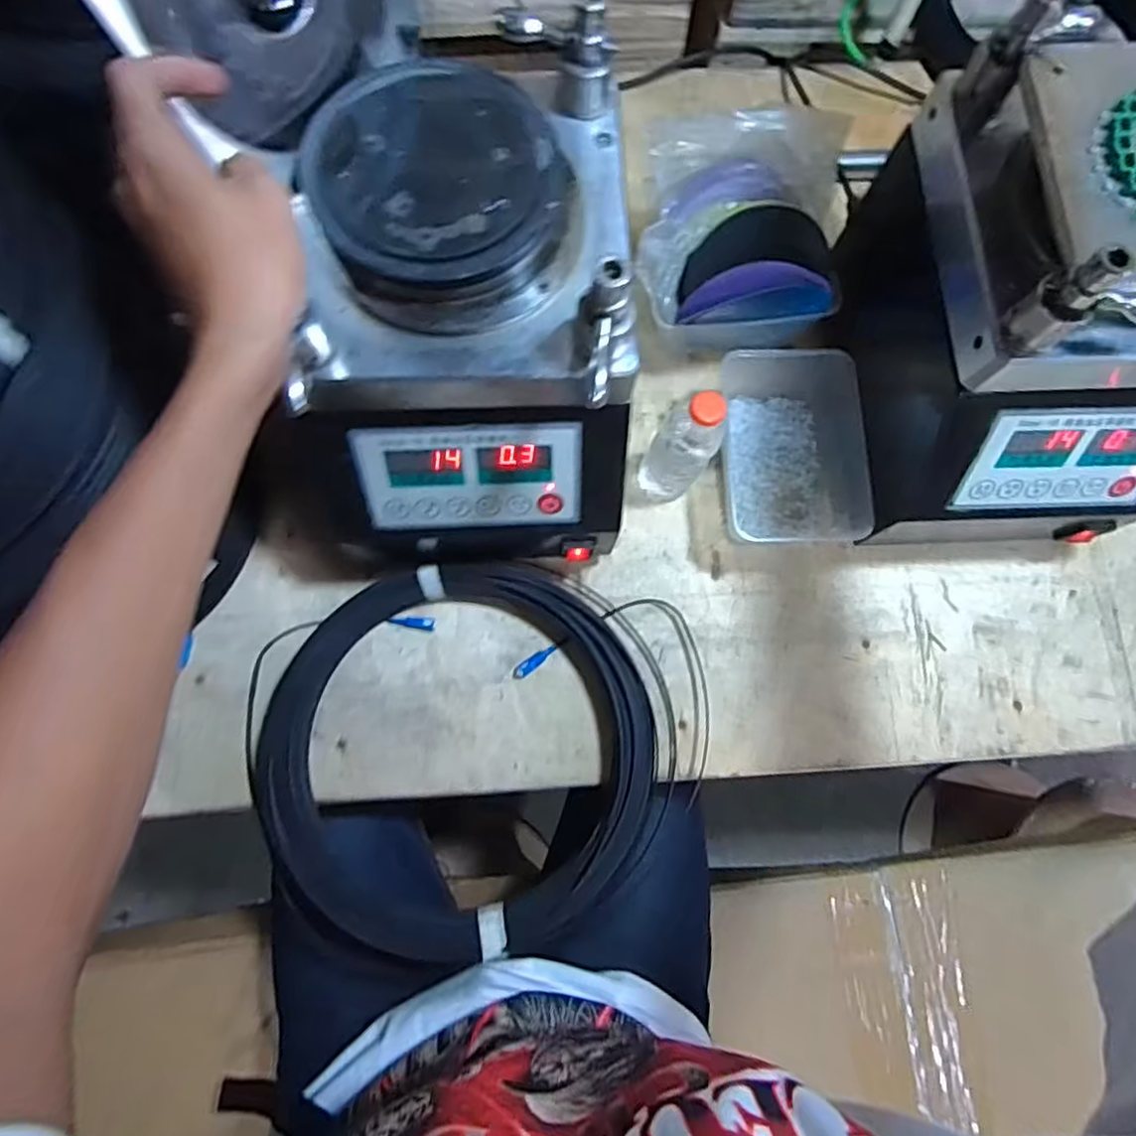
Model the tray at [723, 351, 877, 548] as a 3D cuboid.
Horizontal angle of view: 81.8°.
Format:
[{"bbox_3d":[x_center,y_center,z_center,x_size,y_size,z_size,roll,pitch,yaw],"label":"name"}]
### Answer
[{"bbox_3d":[0.206,-0.115,0.595,0.127,0.058,0.176,-4,79,-2],"label":"tray"}]

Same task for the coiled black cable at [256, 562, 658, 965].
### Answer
[{"bbox_3d":[-0.090,0.152,0.542,0.320,0.041,0.303,5,79,0],"label":"coiled black cable"}]

